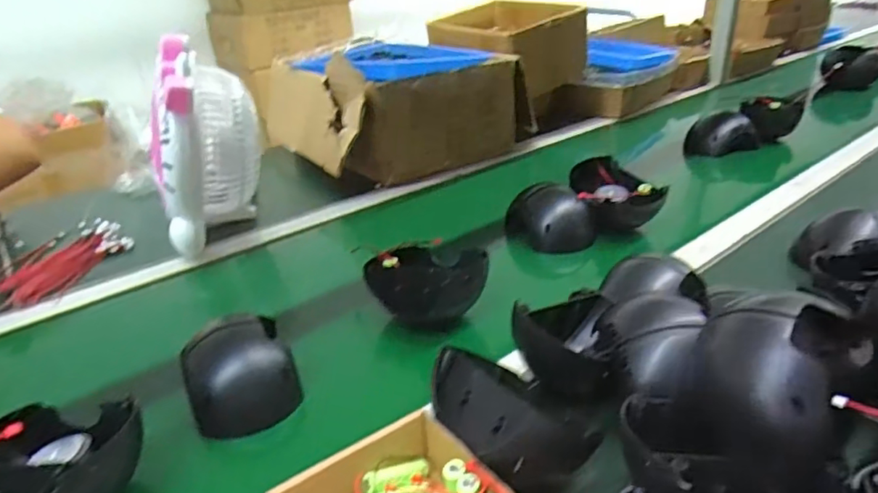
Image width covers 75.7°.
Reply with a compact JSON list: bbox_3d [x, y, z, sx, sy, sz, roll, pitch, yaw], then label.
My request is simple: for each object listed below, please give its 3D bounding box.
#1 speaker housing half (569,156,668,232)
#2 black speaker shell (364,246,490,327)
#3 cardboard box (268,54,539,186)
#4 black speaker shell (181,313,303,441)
[{"bbox_3d":[0.237,-0.065,0.776,0.088,0.079,0.109,-10,29,-13],"label":"speaker housing half"},{"bbox_3d":[-0.011,0.043,0.601,0.110,0.078,0.087,23,38,38],"label":"black speaker shell"},{"bbox_3d":[-0.088,-0.280,1.096,0.409,0.173,0.356,-21,34,-30],"label":"cardboard box"},{"bbox_3d":[-0.181,0.114,0.513,0.091,0.079,0.085,-2,29,1],"label":"black speaker shell"}]

